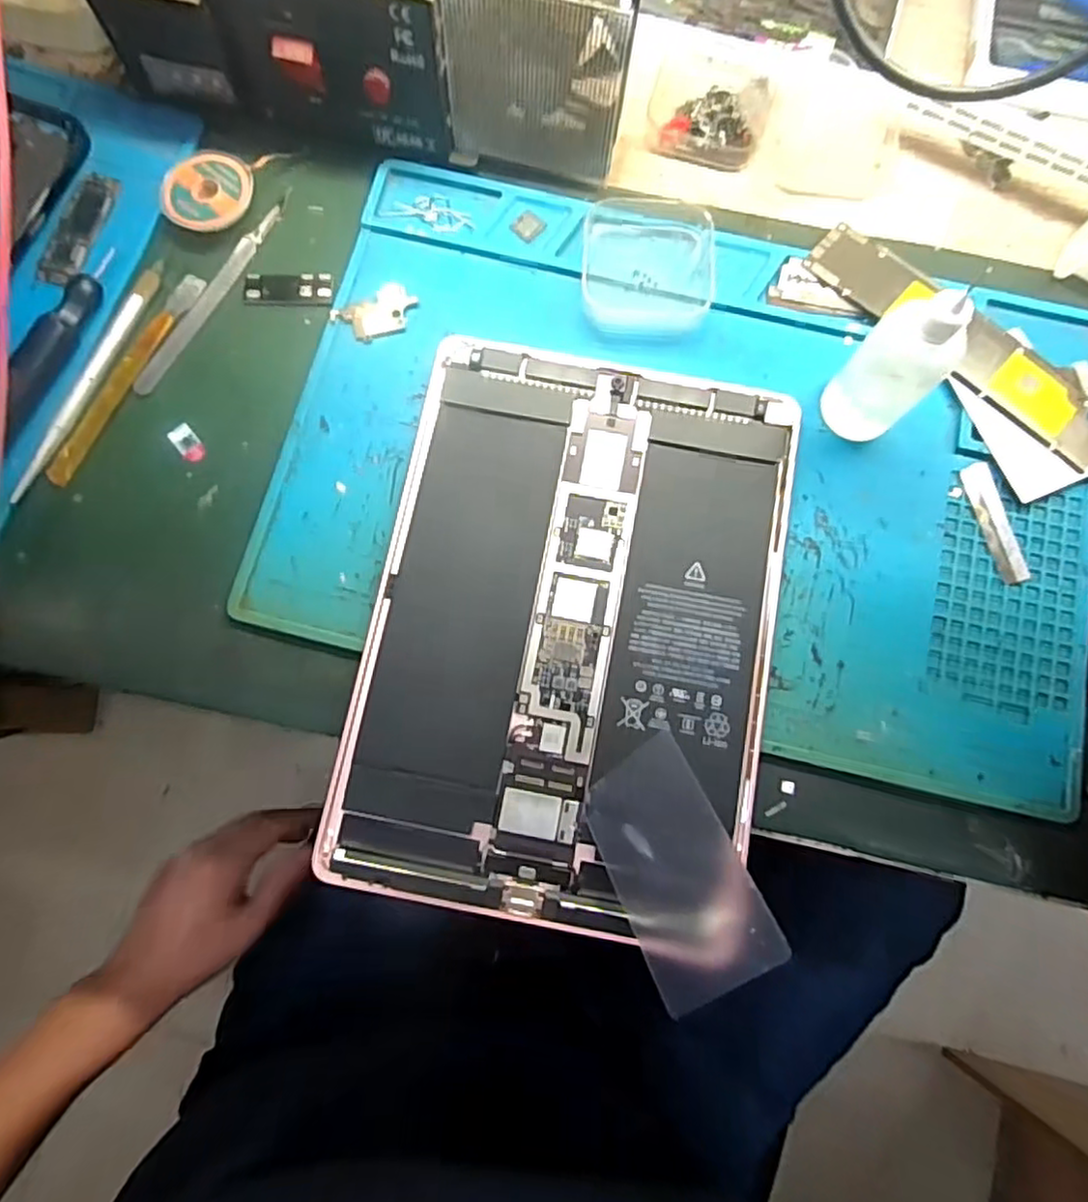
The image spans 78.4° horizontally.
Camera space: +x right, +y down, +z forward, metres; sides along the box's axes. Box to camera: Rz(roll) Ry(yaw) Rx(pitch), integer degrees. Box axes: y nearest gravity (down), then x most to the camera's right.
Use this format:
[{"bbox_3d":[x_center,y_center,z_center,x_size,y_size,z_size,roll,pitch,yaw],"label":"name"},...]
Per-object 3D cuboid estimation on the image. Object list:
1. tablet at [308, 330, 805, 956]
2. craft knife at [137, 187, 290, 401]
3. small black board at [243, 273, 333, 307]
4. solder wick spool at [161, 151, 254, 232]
[{"bbox_3d":[0.014,0.009,0.296,0.171,0.011,0.245,11,79,1],"label":"tablet"},{"bbox_3d":[-0.163,-0.155,0.330,0.013,0.004,0.125,28,80,4],"label":"craft knife"},{"bbox_3d":[-0.127,-0.155,0.332,0.043,0.004,0.017,0,79,-1],"label":"small black board"},{"bbox_3d":[-0.168,-0.206,0.337,0.038,0.010,0.042,25,80,4],"label":"solder wick spool"}]

